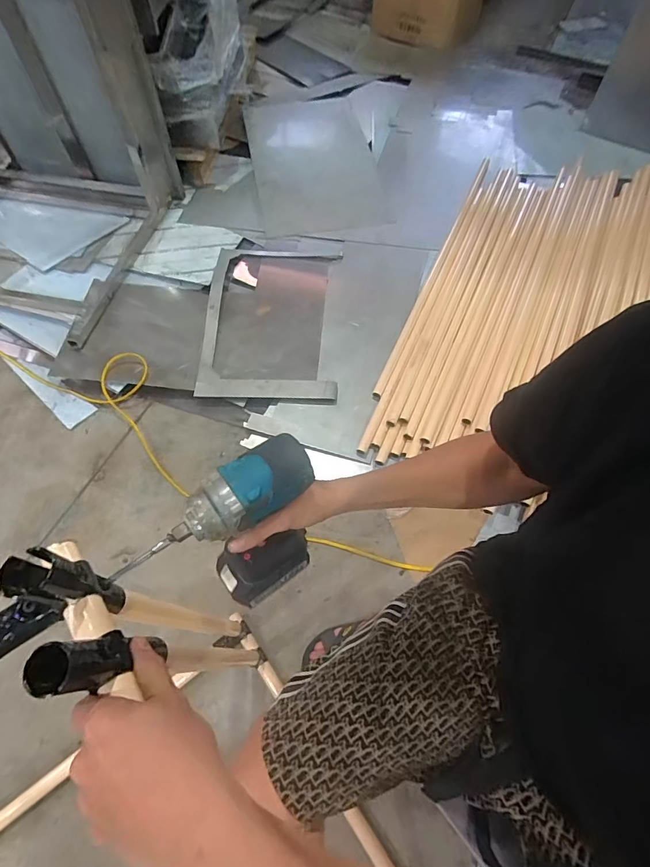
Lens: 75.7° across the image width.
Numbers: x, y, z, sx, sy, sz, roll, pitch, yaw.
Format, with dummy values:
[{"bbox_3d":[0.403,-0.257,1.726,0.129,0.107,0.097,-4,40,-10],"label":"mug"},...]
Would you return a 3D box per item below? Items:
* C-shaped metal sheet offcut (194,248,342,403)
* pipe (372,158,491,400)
[{"bbox_3d":[-0.160,-0.362,1.290,0.400,0.051,0.597,2,63,0],"label":"C-shaped metal sheet offcut"},{"bbox_3d":[0.384,-0.571,1.403,0.029,0.035,1.157,23,65,10],"label":"pipe"}]

